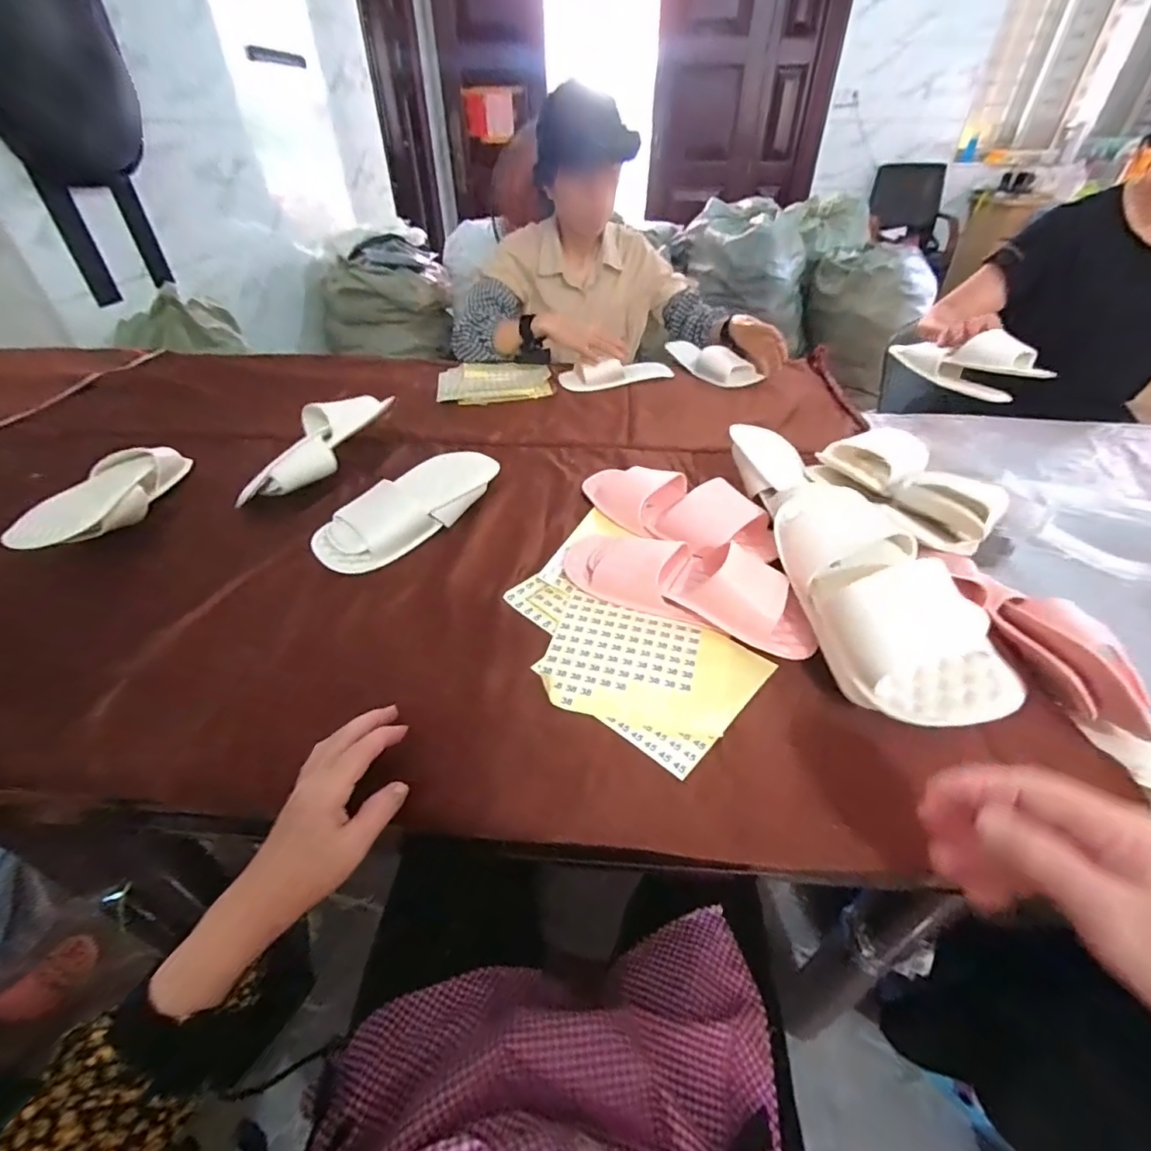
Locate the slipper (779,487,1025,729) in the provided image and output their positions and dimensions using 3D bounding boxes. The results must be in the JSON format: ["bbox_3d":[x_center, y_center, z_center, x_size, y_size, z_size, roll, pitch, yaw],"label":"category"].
[{"bbox_3d":[0.259,0.009,0.465,0.098,0.073,0.285,-1,41,0],"label":"slipper"}]

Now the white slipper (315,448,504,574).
[{"bbox_3d":[-0.203,-0.088,0.652,0.088,0.065,0.244,27,48,29],"label":"white slipper"}]

